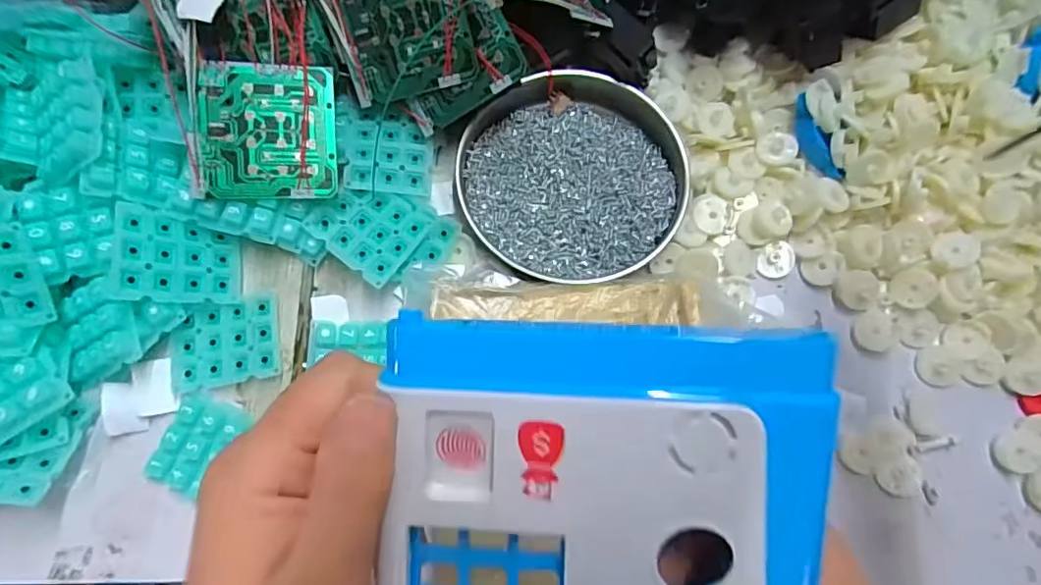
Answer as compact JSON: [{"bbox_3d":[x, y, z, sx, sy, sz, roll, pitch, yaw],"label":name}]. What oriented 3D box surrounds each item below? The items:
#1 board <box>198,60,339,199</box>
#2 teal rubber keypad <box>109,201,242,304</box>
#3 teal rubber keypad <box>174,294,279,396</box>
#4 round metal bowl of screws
[{"bbox_3d":[-0.136,-0.088,0.304,0.067,0.004,0.072,-2,92,-14],"label":"board"},{"bbox_3d":[-0.182,-0.019,0.299,0.059,0.004,0.047,8,75,-44],"label":"teal rubber keypad"},{"bbox_3d":[-0.162,0.028,0.310,0.055,0.006,0.045,-10,76,-3],"label":"teal rubber keypad"},{"bbox_3d":[0.033,-0.072,0.344,0.133,0.023,0.134,0,76,-1],"label":"round metal bowl of screws"}]

